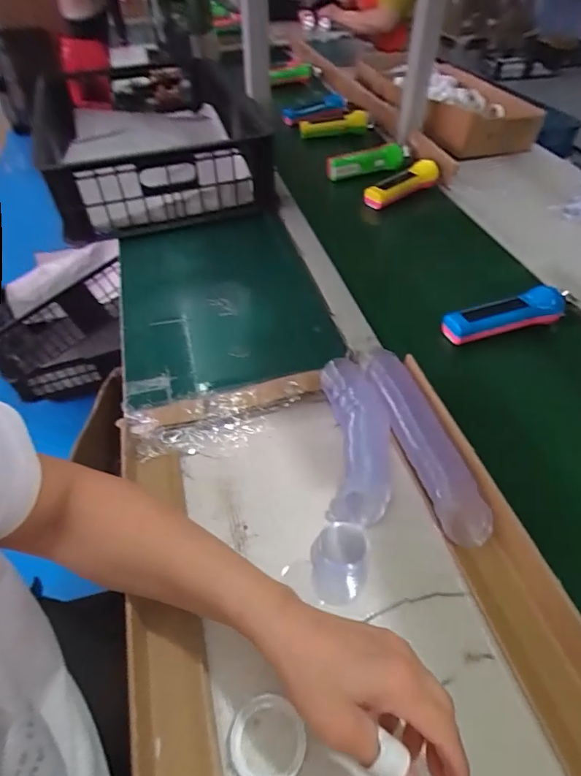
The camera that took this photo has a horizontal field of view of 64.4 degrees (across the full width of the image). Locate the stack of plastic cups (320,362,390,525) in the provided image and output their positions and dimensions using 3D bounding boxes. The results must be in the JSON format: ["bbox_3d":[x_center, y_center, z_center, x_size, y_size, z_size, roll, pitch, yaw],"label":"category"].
[{"bbox_3d":[0.071,0.051,0.498,0.065,0.041,0.190,-1,47,1],"label":"stack of plastic cups"}]

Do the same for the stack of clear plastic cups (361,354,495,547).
[{"bbox_3d":[0.136,0.051,0.492,0.044,0.047,0.235,-13,48,-10],"label":"stack of clear plastic cups"}]

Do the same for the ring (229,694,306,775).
[{"bbox_3d":[-0.018,0.258,0.337,0.052,0.012,0.055,-1,47,1],"label":"ring"}]

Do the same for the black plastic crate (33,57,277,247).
[{"bbox_3d":[-0.312,-0.560,1.013,0.411,0.133,0.676,-13,49,-10],"label":"black plastic crate"}]

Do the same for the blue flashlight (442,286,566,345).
[{"bbox_3d":[0.290,-0.101,0.630,0.167,0.034,0.048,-12,48,-9],"label":"blue flashlight"}]

